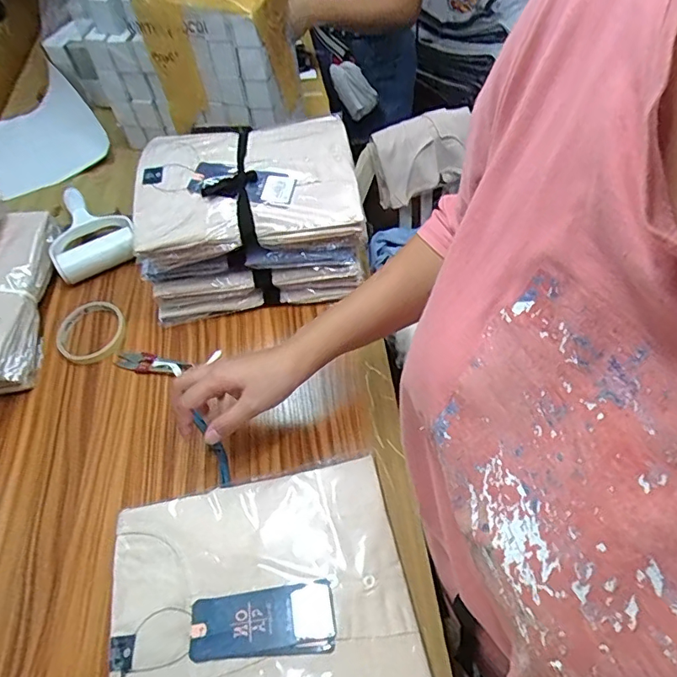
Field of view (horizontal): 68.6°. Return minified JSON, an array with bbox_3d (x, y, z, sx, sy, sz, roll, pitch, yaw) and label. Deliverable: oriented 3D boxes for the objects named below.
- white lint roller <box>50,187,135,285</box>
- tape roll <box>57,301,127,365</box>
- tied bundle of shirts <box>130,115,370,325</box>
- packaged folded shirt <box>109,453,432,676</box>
[{"bbox_3d":[-0.359,-0.160,0.701,0.109,0.039,0.164,-30,58,-16],"label":"white lint roller"},{"bbox_3d":[-0.307,-0.010,0.617,0.077,0.016,0.092,-15,55,-6],"label":"tape roll"},{"bbox_3d":[-0.108,-0.156,0.634,0.256,0.146,0.201,-8,55,-2],"label":"tied bundle of shirts"},{"bbox_3d":[-0.068,0.228,0.435,0.251,0.027,0.217,-11,55,-4],"label":"packaged folded shirt"}]

